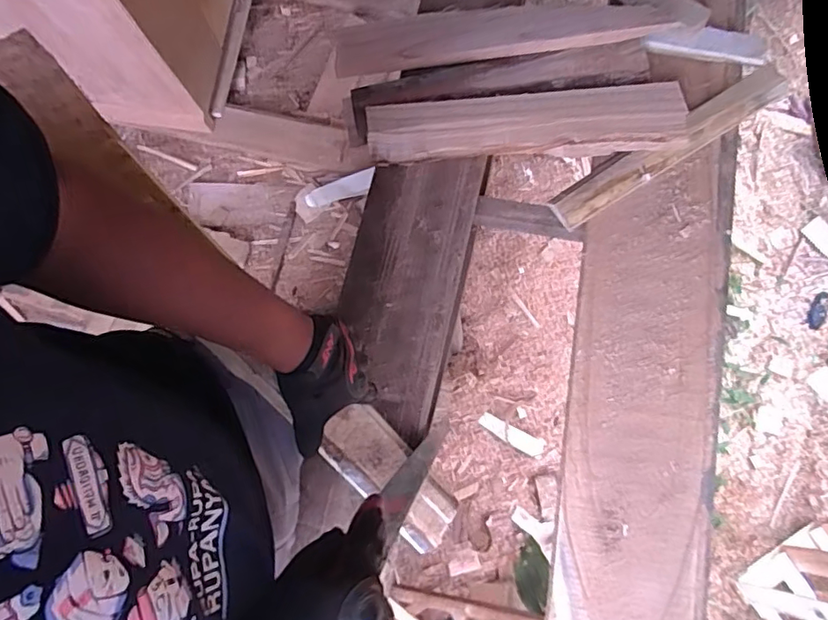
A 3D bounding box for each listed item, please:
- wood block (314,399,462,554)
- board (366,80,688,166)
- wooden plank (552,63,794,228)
[{"bbox_3d":[-0.027,0.202,0.645,0.074,0.027,0.216,-41,114,-7],"label":"wood block"},{"bbox_3d":[0.150,-0.250,0.737,0.417,0.042,0.086,-4,77,1],"label":"board"},{"bbox_3d":[0.346,-0.222,0.732,0.357,0.019,0.054,-32,97,-3],"label":"wooden plank"}]

